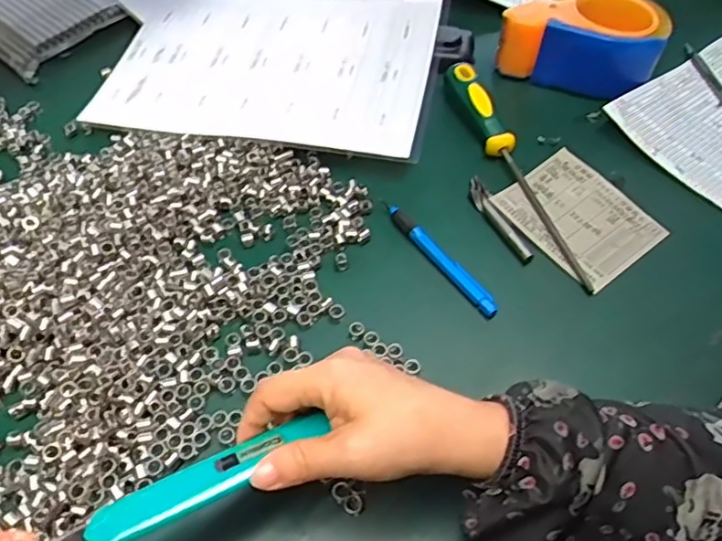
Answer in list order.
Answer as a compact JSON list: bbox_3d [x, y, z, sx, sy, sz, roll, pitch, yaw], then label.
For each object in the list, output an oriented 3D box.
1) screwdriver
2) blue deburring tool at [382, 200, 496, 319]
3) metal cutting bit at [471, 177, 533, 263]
[{"bbox_3d":[0.124,-0.089,0.487,0.021,0.024,0.239,-17,57,-10],"label":"screwdriver"},{"bbox_3d":[0.057,-0.012,0.445,0.012,0.006,0.117,-33,61,-19],"label":"blue deburring tool"},{"bbox_3d":[0.105,-0.043,0.470,0.015,0.007,0.086,-17,57,-10],"label":"metal cutting bit"}]

